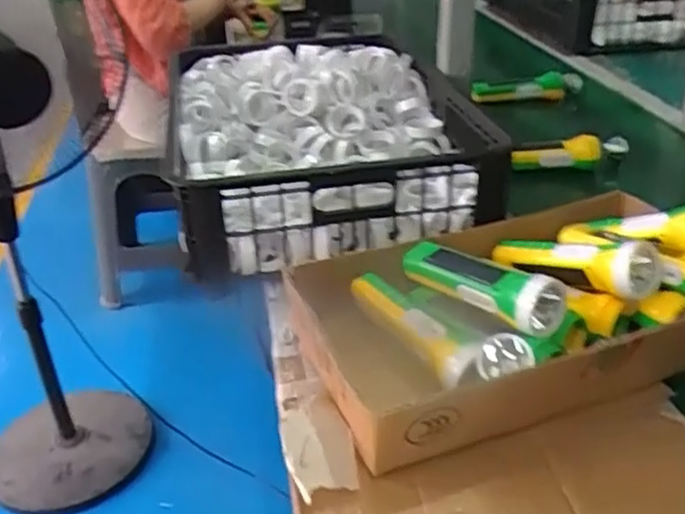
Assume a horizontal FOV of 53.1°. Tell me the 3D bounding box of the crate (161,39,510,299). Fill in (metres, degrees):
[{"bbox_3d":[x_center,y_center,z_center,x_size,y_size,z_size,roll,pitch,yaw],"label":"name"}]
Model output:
[{"bbox_3d":[-0.035,-0.171,0.972,0.392,0.134,0.544,-7,31,-9],"label":"crate"}]

